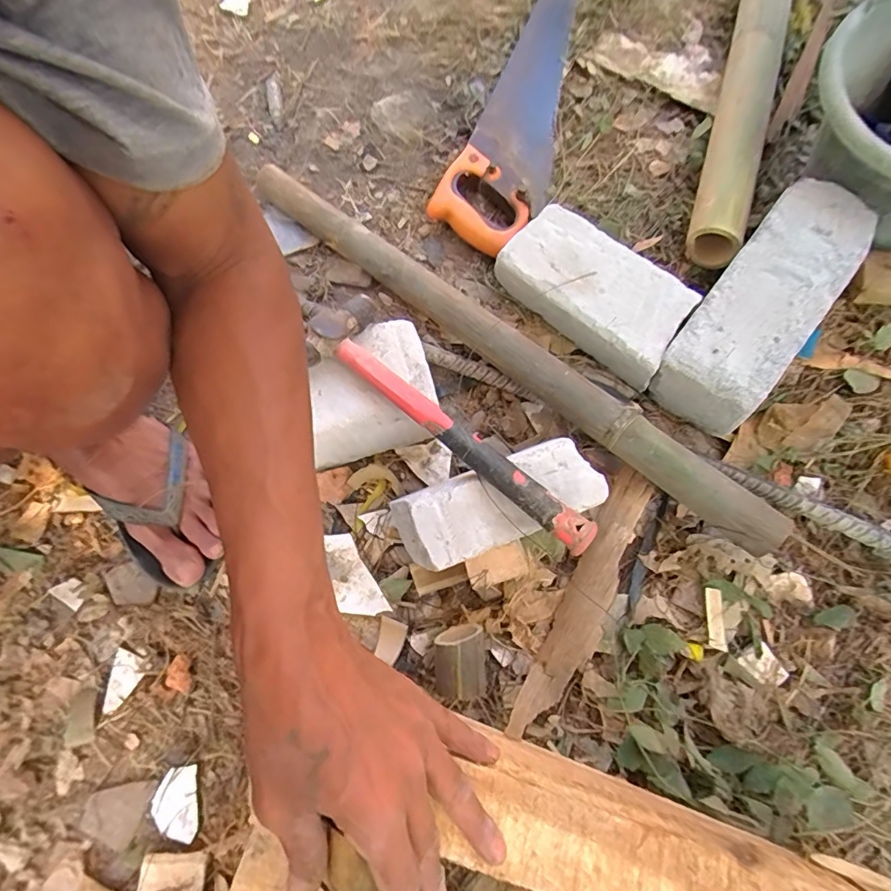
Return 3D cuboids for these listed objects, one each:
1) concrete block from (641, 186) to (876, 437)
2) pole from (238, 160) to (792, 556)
[{"bbox_3d":[0.324,-0.151,0.502,0.101,0.082,0.275,35,88,13],"label":"concrete block"},{"bbox_3d":[0.058,-0.111,0.523,0.638,0.043,0.048,40,75,13],"label":"pole"}]

